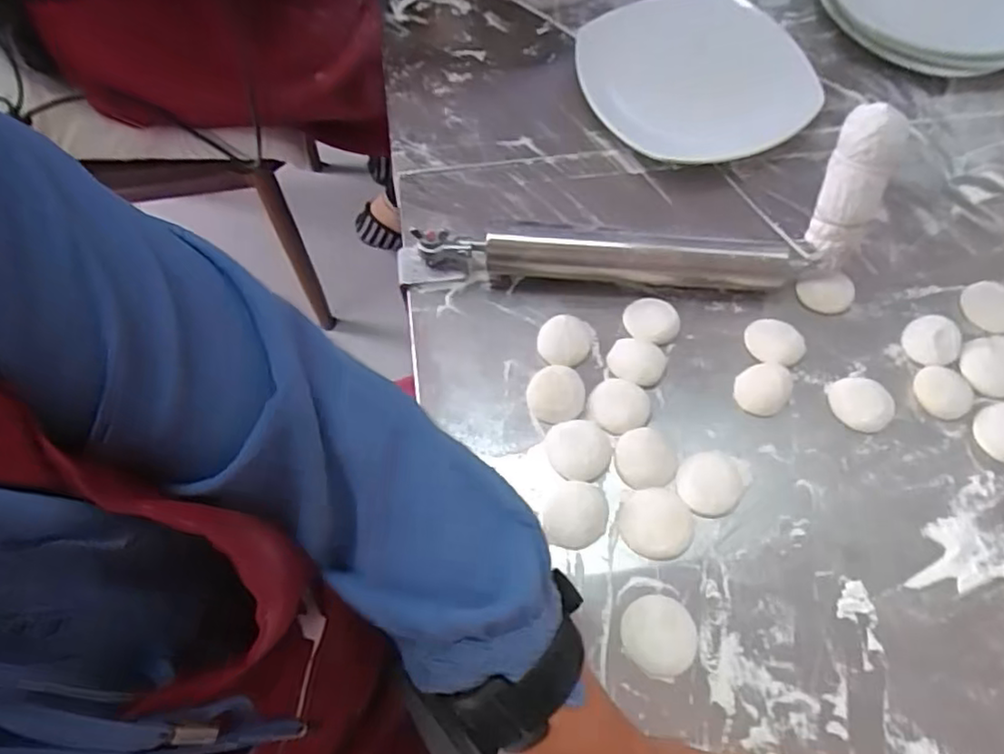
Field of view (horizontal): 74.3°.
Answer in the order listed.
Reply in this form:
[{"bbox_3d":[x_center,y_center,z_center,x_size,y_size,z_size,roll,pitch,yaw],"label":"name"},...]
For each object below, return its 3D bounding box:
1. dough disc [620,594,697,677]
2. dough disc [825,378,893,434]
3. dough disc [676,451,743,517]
[{"bbox_3d":[0.088,0.145,0.372,0.039,0.011,0.041,0,66,1],"label":"dough disc"},{"bbox_3d":[0.234,0.017,0.428,0.041,0.008,0.037,-12,66,-4],"label":"dough disc"},{"bbox_3d":[0.129,0.065,0.407,0.041,0.009,0.037,-40,71,-15],"label":"dough disc"}]

